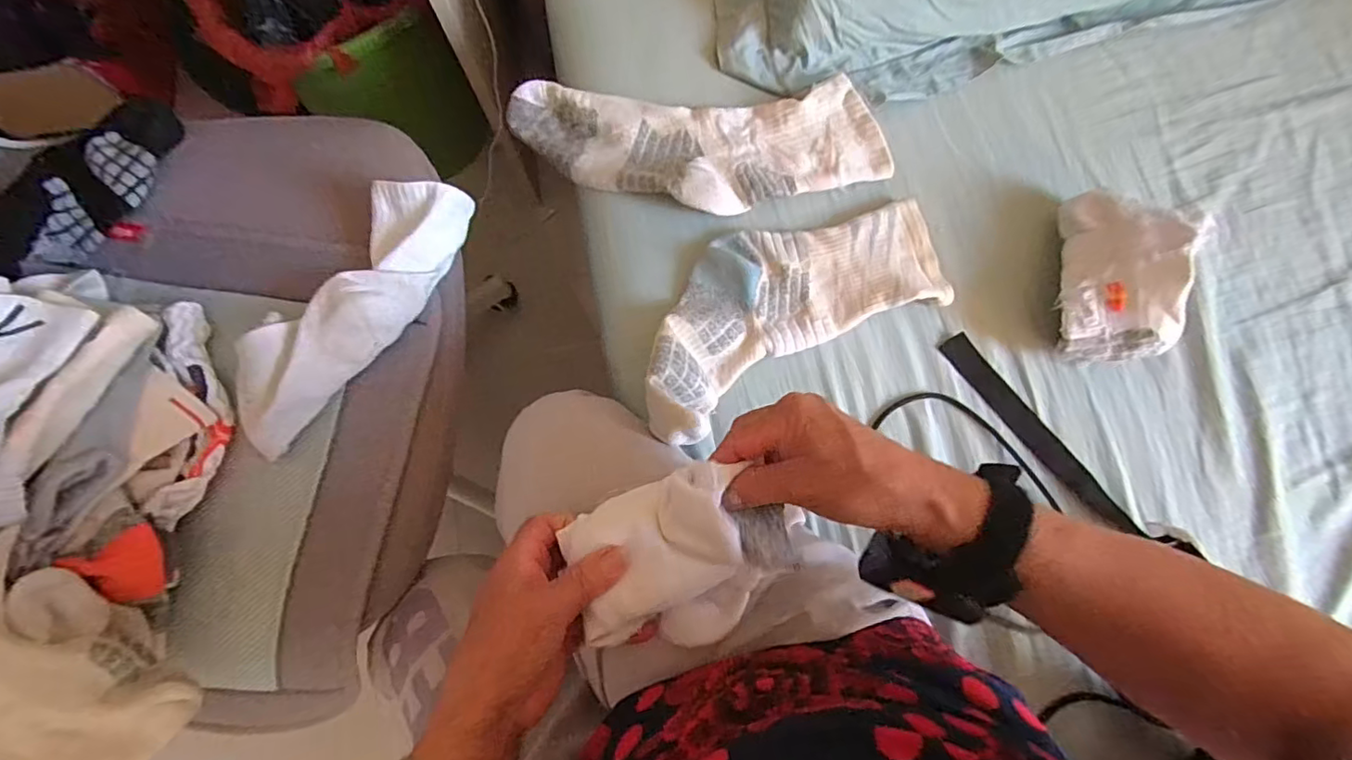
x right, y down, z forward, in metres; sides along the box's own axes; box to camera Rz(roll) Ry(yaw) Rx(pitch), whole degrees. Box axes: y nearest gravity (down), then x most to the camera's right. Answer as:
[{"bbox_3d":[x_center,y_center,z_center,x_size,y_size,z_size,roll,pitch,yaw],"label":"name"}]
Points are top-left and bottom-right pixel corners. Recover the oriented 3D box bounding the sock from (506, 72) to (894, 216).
[{"bbox_3d":[0.024,-0.218,0.525,0.343,0.037,0.133,-3,75,-3],"label":"sock"}]

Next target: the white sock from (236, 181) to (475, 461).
[{"bbox_3d":[-0.271,-0.063,0.480,0.077,0.051,0.260,30,80,7],"label":"white sock"}]

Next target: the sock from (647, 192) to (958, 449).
[{"bbox_3d":[0.095,-0.075,0.483,0.306,0.071,0.137,-29,79,-5],"label":"sock"}]

